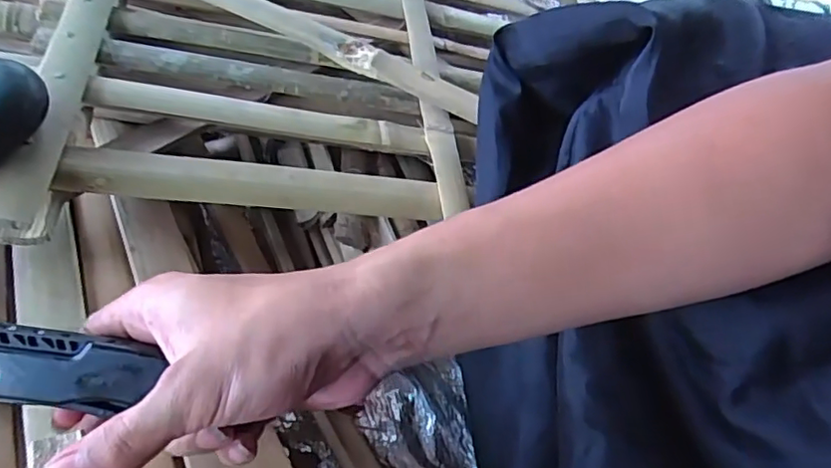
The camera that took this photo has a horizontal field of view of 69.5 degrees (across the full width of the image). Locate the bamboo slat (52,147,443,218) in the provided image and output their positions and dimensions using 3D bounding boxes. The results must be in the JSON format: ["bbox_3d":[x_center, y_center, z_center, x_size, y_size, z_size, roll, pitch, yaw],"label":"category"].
[{"bbox_3d":[-0.091,-0.030,0.370,0.224,0.006,0.029,3,67,-20],"label":"bamboo slat"}]

